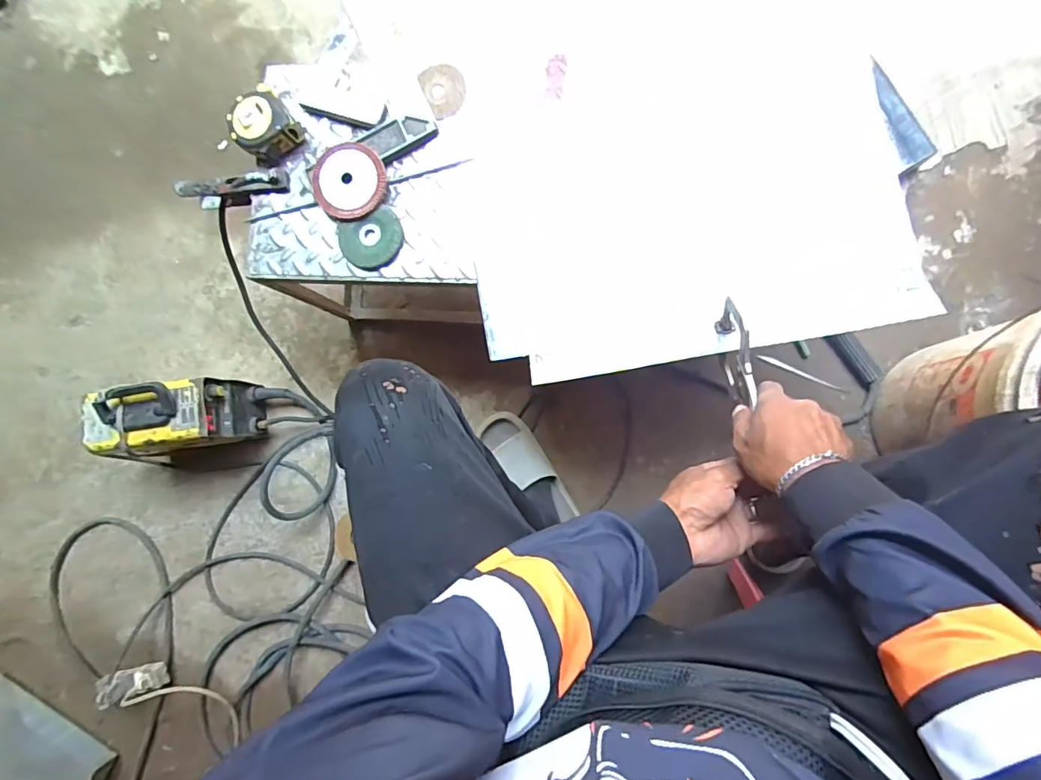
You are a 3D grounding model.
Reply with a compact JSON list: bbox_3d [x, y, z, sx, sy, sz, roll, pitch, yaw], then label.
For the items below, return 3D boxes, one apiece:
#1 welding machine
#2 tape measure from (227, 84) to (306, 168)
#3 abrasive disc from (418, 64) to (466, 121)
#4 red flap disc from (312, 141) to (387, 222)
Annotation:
[{"bbox_3d":[-0.599,0.053,0.903,0.227,0.191,0.112,-9,86,8],"label":"welding machine"},{"bbox_3d":[-0.341,-0.350,0.678,0.077,0.045,0.079,-40,82,4],"label":"tape measure"},{"bbox_3d":[-0.099,-0.394,0.664,0.052,0.004,0.078,-24,84,6],"label":"abrasive disc"},{"bbox_3d":[-0.221,-0.272,0.663,0.089,0.016,0.102,0,90,-9],"label":"red flap disc"}]

